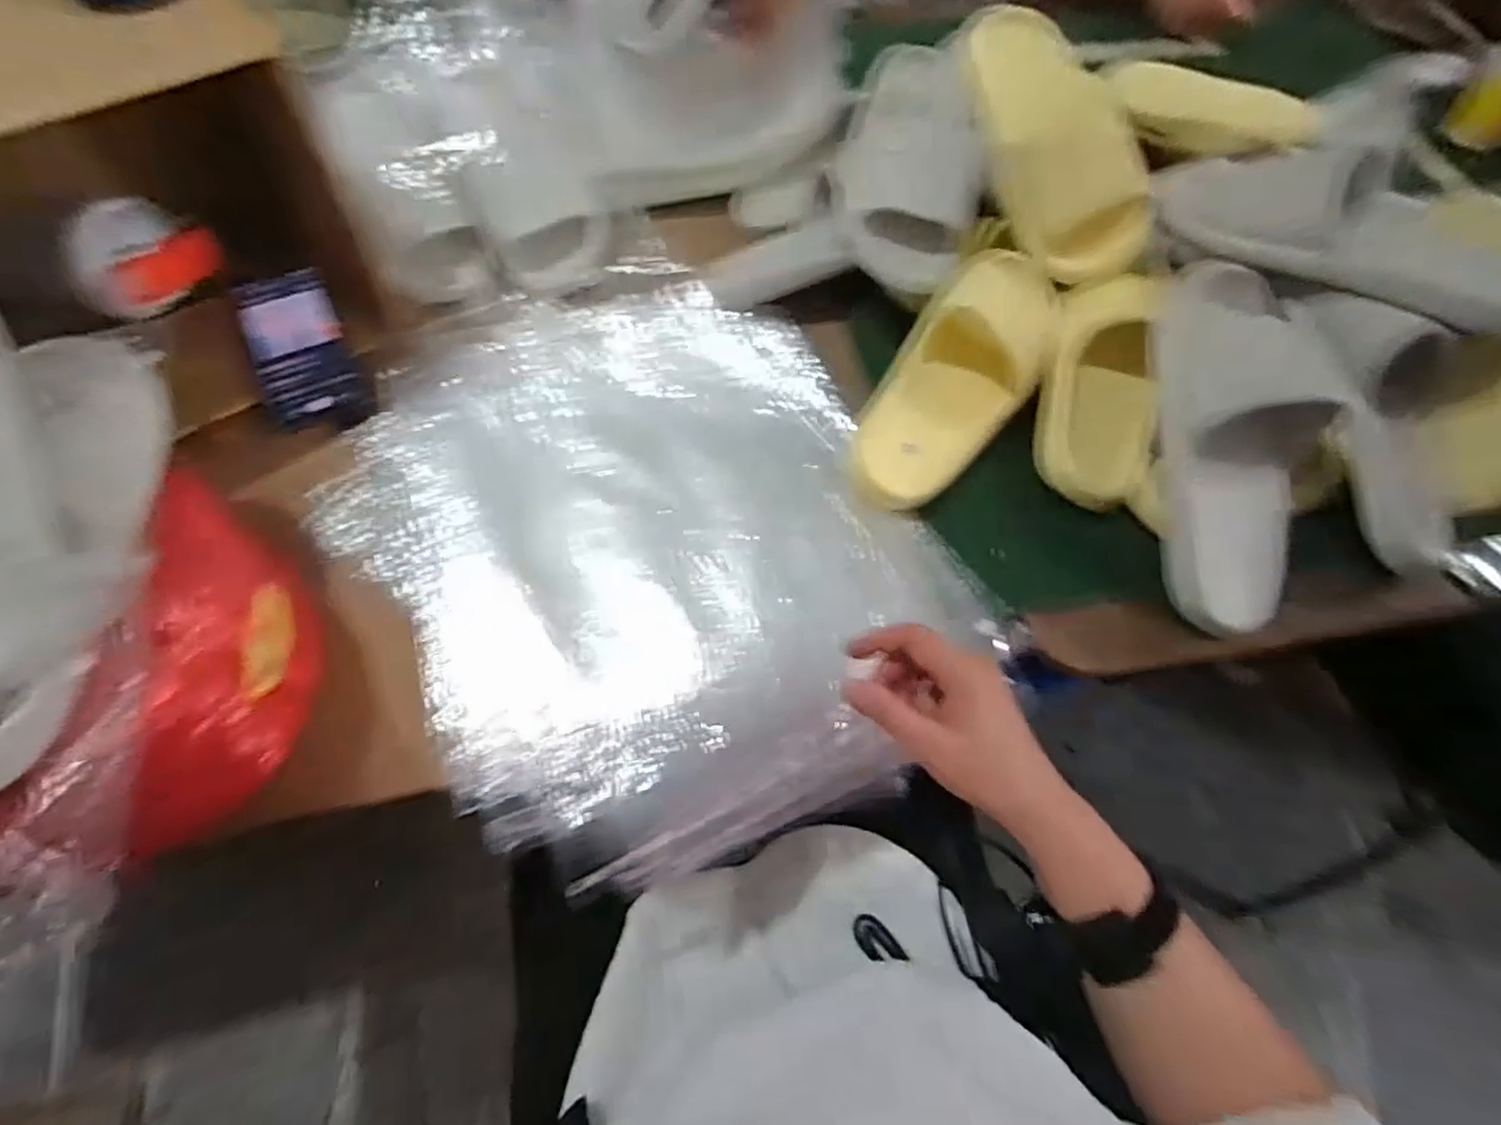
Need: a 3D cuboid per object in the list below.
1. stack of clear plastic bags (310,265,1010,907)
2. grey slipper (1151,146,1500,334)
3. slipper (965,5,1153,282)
[{"bbox_3d":[-0.085,-0.030,0.569,0.386,0.042,0.492,-25,64,-14],"label":"stack of clear plastic bags"},{"bbox_3d":[0.483,-0.263,0.565,0.275,0.090,0.111,22,63,12],"label":"grey slipper"},{"bbox_3d":[0.259,-0.367,0.625,0.095,0.071,0.260,-21,86,-11],"label":"slipper"}]

